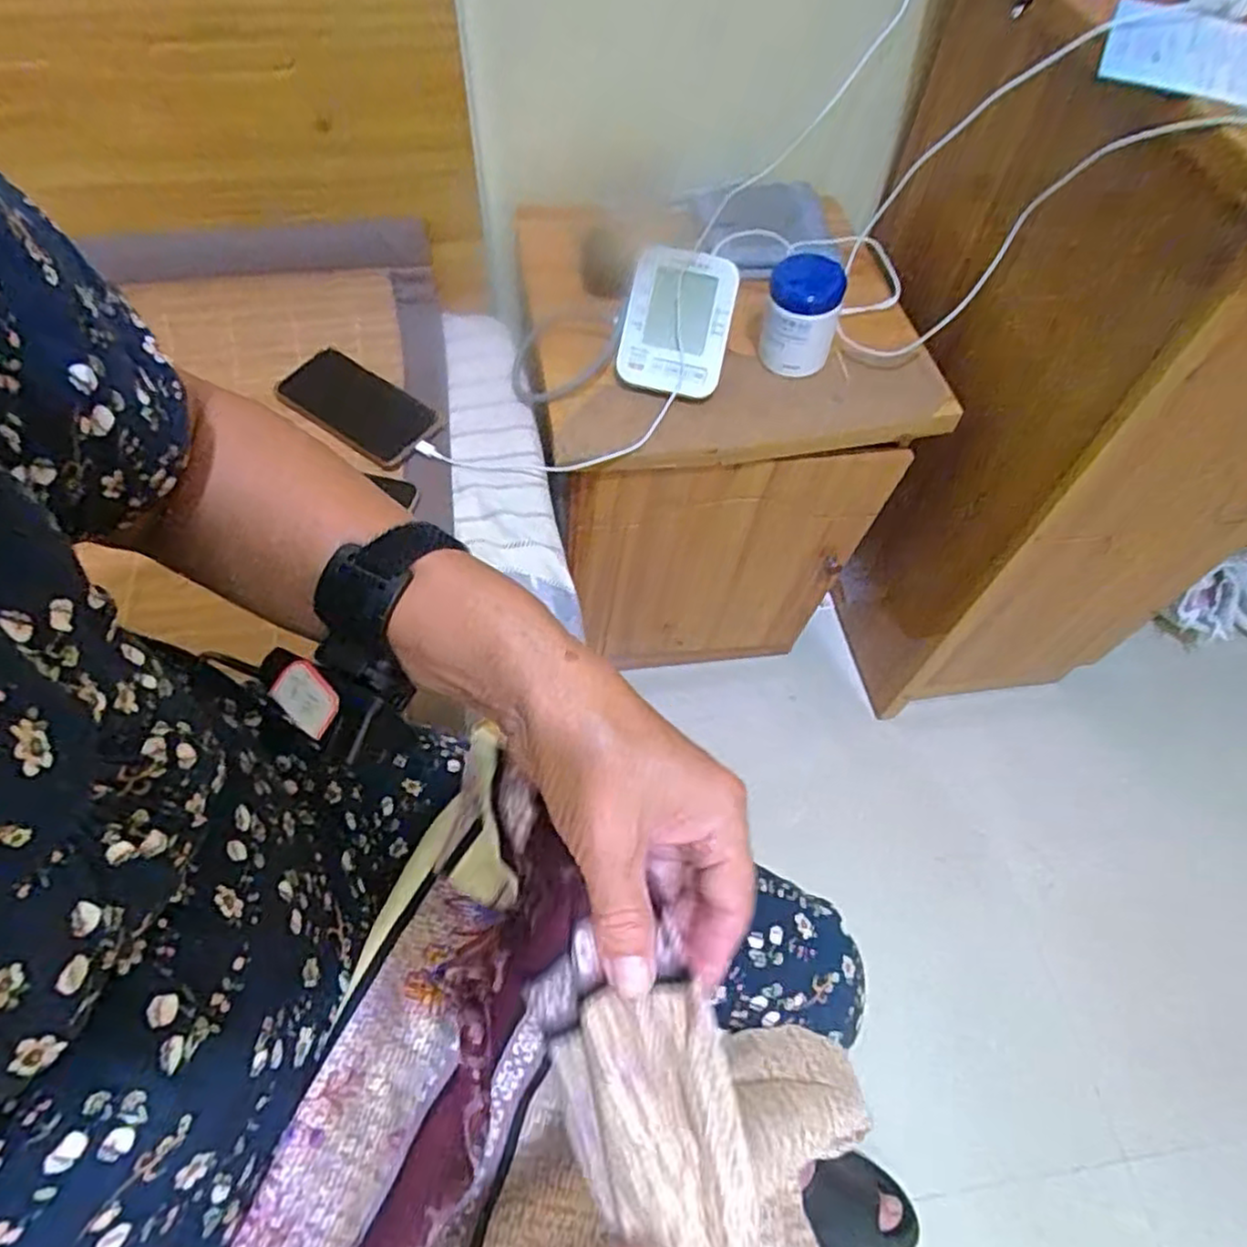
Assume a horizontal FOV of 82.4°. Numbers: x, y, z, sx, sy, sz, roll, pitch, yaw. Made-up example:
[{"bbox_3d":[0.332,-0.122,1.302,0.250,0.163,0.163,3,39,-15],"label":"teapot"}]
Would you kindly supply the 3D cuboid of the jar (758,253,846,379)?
[{"bbox_3d":[0.177,-0.309,0.716,0.071,0.087,0.069,1,59,-1],"label":"jar"}]

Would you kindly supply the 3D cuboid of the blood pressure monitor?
[{"bbox_3d":[0.053,-0.291,0.703,0.101,0.084,0.122,10,59,4],"label":"blood pressure monitor"}]

